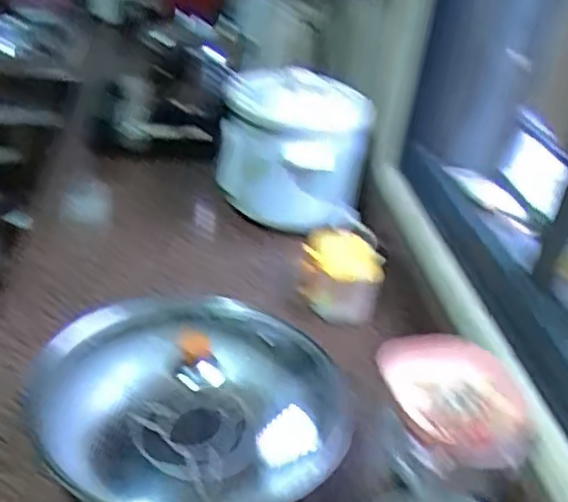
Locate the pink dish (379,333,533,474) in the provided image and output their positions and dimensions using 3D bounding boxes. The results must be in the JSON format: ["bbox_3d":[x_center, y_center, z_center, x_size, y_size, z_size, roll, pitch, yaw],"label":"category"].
[{"bbox_3d":[0.176,0.151,0.707,0.151,0.055,0.120,11,32,5],"label":"pink dish"}]

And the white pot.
[{"bbox_3d":[0.010,-0.176,1.154,0.234,0.220,0.208,4,32,-6],"label":"white pot"}]

